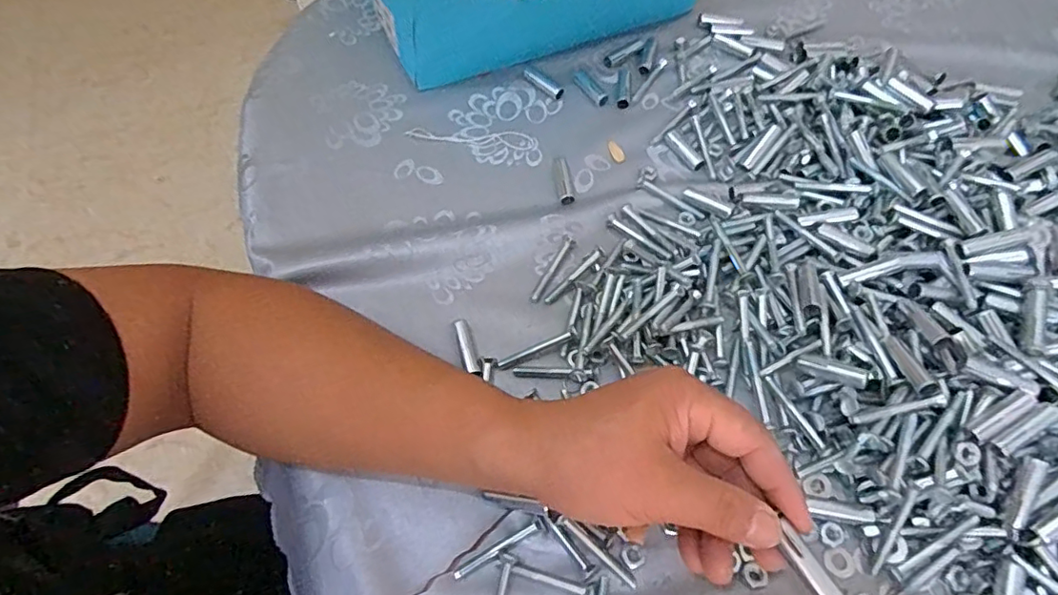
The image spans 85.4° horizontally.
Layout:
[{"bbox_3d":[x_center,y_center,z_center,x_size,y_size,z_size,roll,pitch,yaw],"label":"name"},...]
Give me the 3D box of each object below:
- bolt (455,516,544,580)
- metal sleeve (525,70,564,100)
[{"bbox_3d":[-0.016,0.140,0.319,0.055,0.007,0.006,-28,65,-14],"label":"bolt"},{"bbox_3d":[0.013,-0.187,0.502,0.044,0.008,0.012,37,68,18],"label":"metal sleeve"}]

